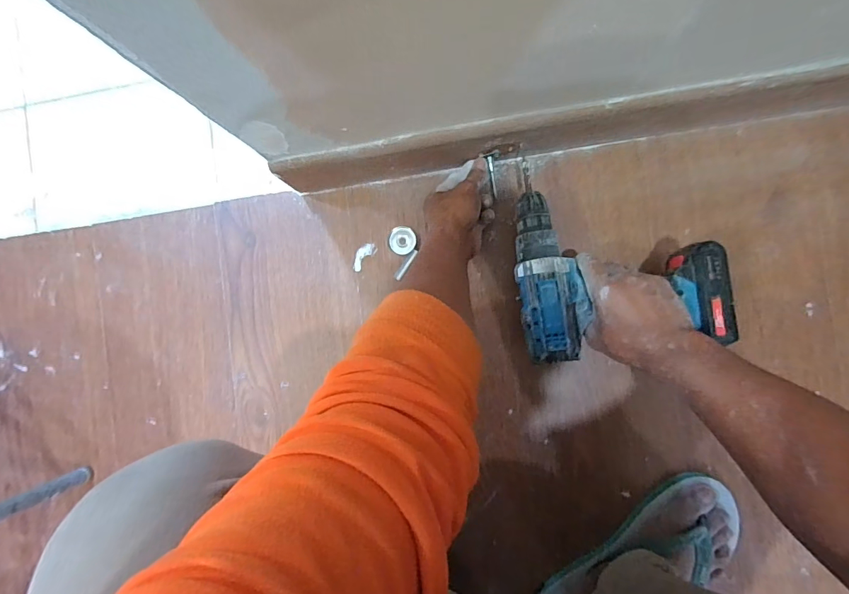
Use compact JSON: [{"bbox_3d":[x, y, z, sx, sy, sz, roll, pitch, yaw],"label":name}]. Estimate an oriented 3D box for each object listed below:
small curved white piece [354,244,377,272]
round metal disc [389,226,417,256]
[{"bbox_3d":[-0.084,-0.056,0.580,0.020,0.004,0.042,41,93,5],"label":"small curved white piece"},{"bbox_3d":[-0.029,-0.077,0.575,0.037,0.009,0.036,0,89,6],"label":"round metal disc"}]

